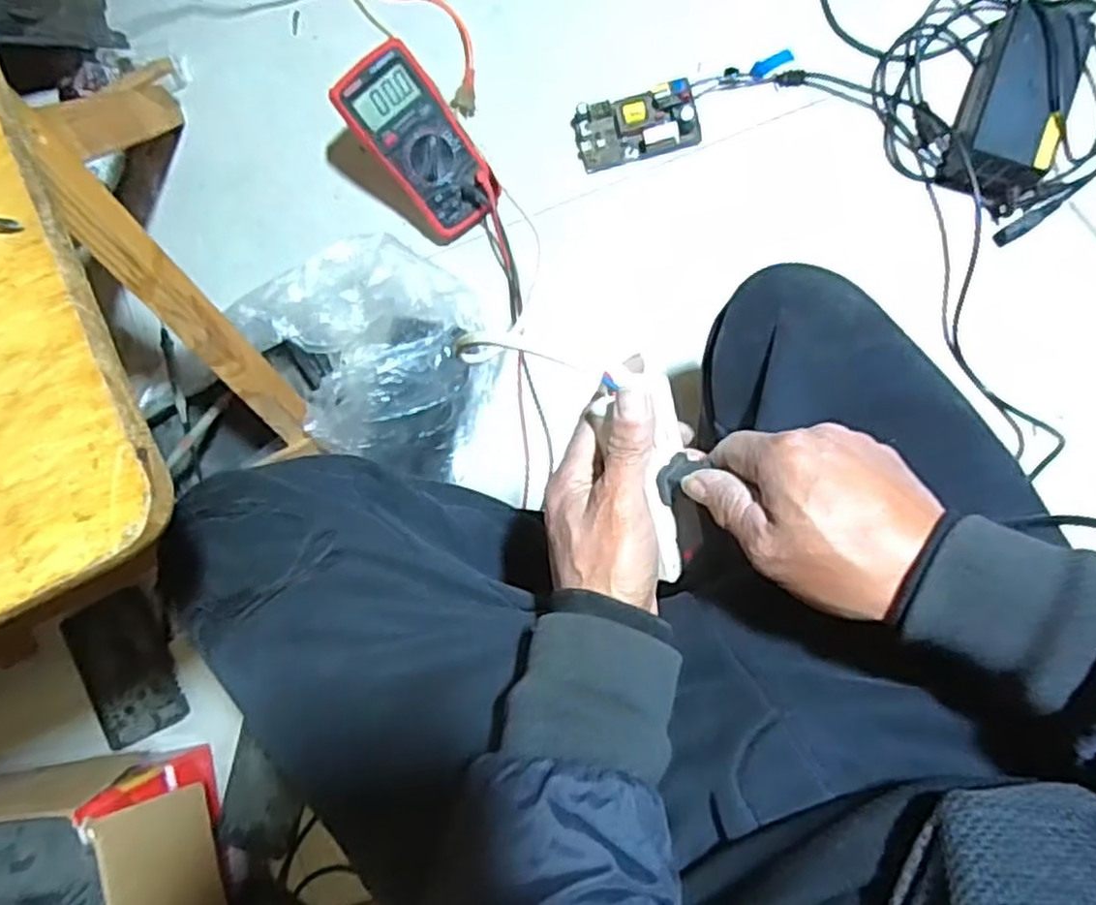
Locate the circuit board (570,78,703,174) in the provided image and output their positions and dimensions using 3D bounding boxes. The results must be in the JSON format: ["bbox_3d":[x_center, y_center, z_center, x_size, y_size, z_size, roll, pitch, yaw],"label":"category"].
[{"bbox_3d":[0.095,-0.351,0.830,0.129,0.023,0.069,-12,85,6],"label":"circuit board"}]

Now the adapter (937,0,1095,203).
[{"bbox_3d":[0.465,-0.350,0.766,0.086,0.063,0.192,24,90,7],"label":"adapter"}]

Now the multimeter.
[{"bbox_3d":[-0.133,-0.316,0.803,0.097,0.035,0.190,-35,118,4],"label":"multimeter"}]

